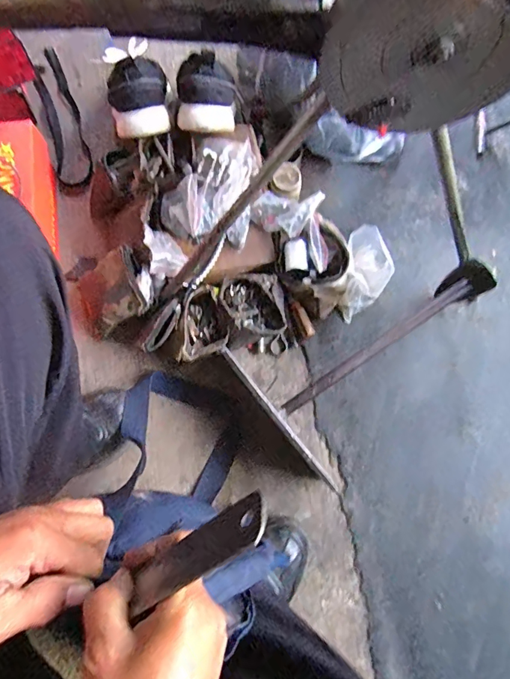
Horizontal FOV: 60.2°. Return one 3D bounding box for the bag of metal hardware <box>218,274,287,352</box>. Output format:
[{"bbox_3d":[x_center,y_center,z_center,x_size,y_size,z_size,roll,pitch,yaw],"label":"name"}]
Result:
[{"bbox_3d":[-0.005,-0.045,0.683,0.093,0.097,0.099,-10,77,-6],"label":"bag of metal hardware"}]

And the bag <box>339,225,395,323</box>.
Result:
[{"bbox_3d":[0.177,-0.100,0.706,0.071,0.088,0.127,5,78,2],"label":"bag"}]

